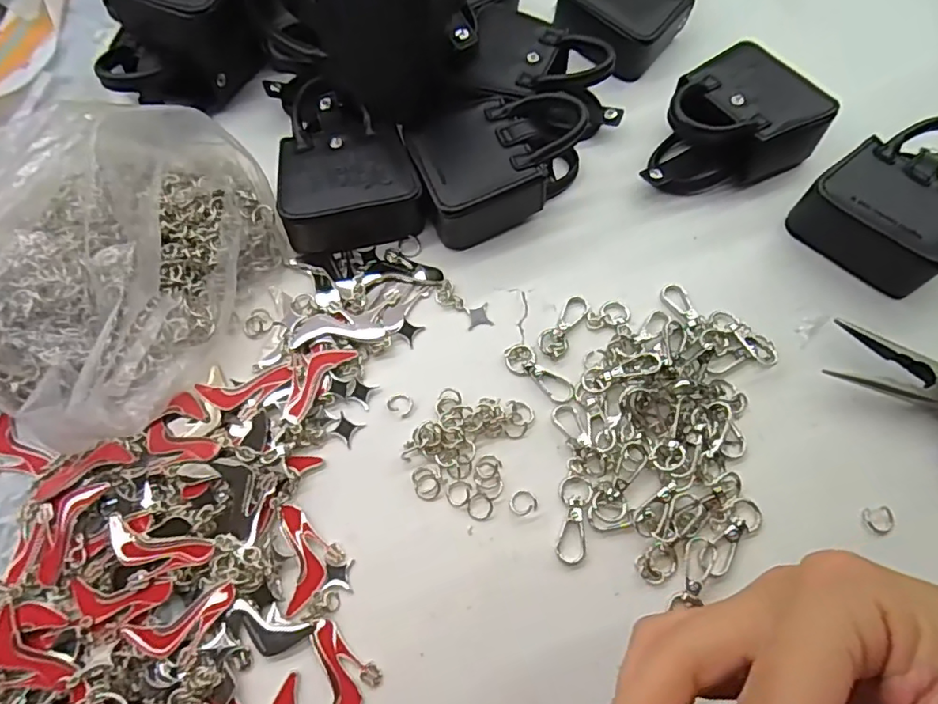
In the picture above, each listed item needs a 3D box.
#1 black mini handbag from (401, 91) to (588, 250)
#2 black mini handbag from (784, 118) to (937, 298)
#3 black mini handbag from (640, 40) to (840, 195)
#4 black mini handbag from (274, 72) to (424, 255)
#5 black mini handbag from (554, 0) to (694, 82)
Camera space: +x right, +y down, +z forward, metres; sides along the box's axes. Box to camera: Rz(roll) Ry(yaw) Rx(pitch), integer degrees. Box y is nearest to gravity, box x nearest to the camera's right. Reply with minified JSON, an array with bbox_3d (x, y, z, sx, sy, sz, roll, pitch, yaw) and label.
[{"bbox_3d":[0.020,-0.109,0.323,0.105,0.040,0.077,-17,68,-9],"label":"black mini handbag"},{"bbox_3d":[0.243,-0.088,0.318,0.094,0.040,0.074,-42,73,-17],"label":"black mini handbag"},{"bbox_3d":[0.153,-0.133,0.335,0.105,0.040,0.075,-32,71,-14],"label":"black mini handbag"},{"bbox_3d":[-0.068,-0.108,0.320,0.078,0.038,0.107,-6,67,-4],"label":"black mini handbag"},{"bbox_3d":[0.118,-0.241,0.387,0.074,0.038,0.104,42,72,16],"label":"black mini handbag"}]

